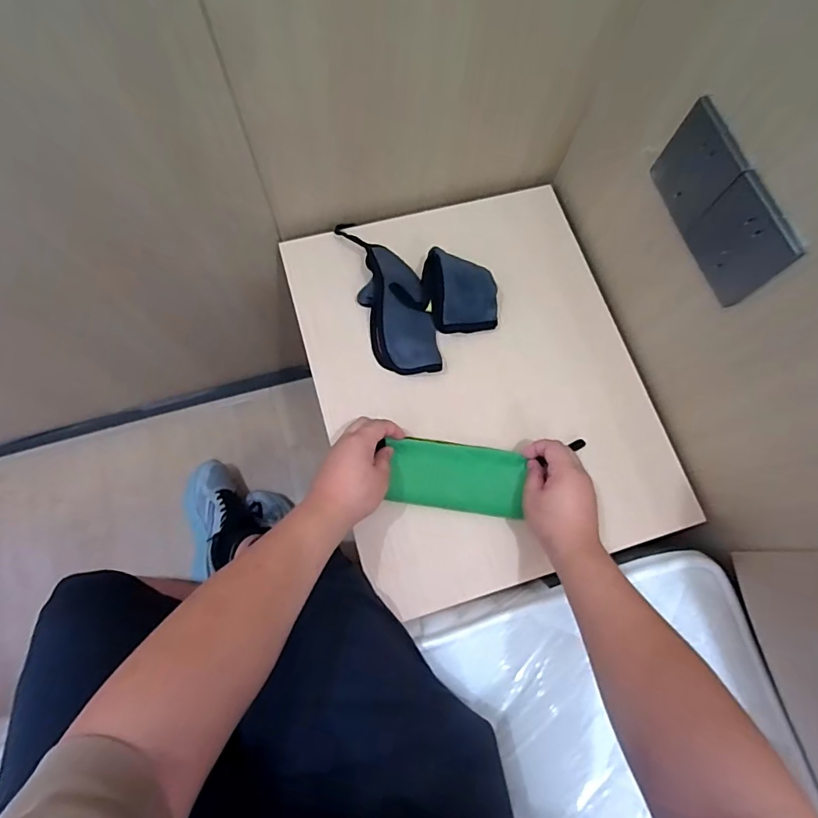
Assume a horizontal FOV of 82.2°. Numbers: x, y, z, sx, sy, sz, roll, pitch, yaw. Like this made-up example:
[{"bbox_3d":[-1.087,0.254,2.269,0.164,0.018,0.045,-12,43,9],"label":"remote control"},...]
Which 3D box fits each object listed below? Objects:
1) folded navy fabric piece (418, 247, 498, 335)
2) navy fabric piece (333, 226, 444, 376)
[{"bbox_3d":[0.065,-0.147,0.590,0.101,0.049,0.097,7,73,0],"label":"folded navy fabric piece"},{"bbox_3d":[-0.024,-0.147,0.591,0.081,0.036,0.224,-16,74,-7],"label":"navy fabric piece"}]

